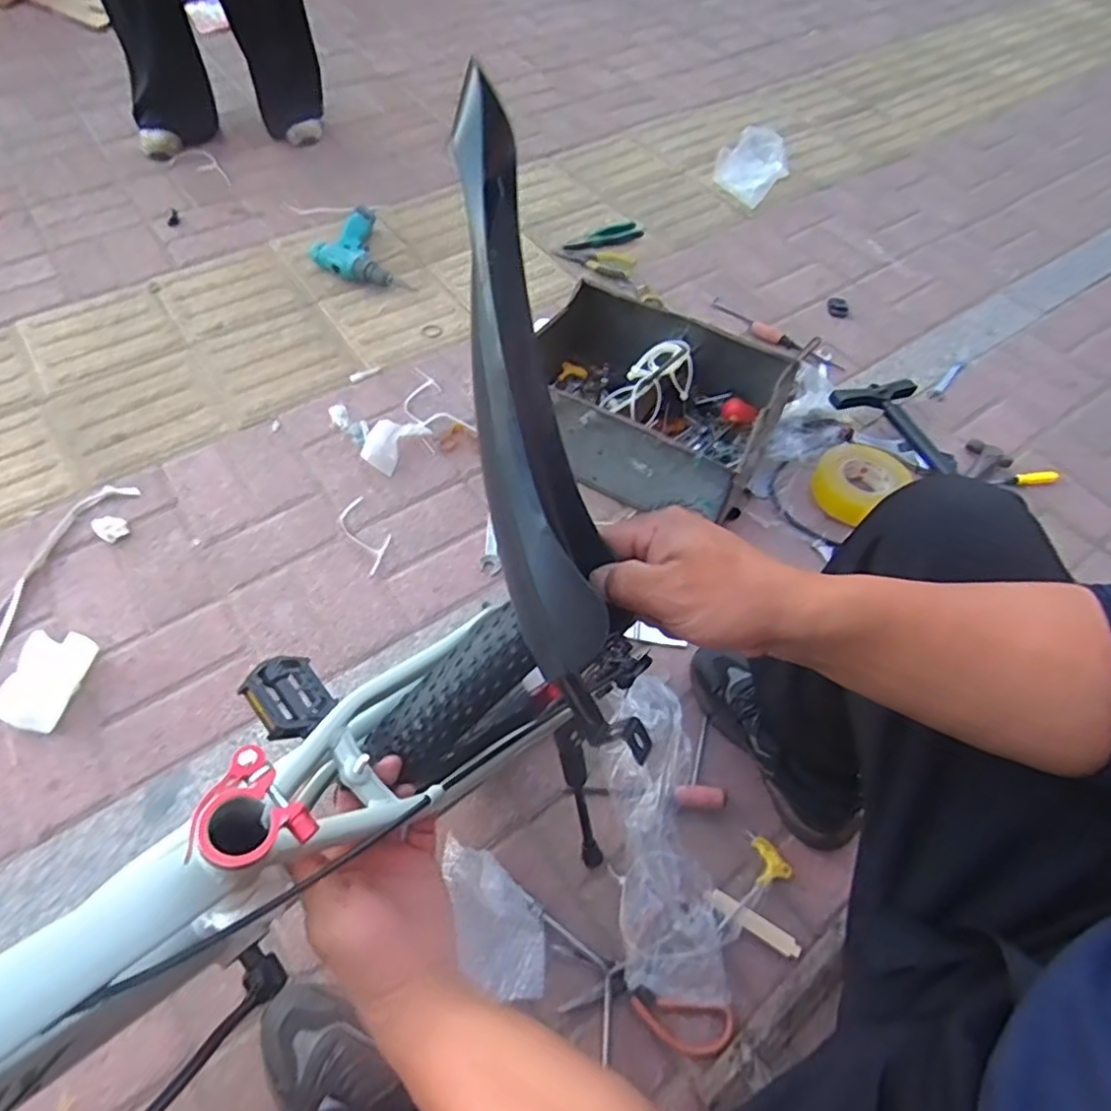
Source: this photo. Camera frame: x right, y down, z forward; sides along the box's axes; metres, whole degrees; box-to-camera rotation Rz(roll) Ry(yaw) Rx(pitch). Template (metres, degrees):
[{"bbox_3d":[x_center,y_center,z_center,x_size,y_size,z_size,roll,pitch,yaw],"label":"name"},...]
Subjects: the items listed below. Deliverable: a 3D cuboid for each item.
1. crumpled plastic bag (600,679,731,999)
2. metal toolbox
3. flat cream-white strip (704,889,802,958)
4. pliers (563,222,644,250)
[{"bbox_3d":[0.120,0.320,0.758,0.105,0.066,0.342,-1,60,-5],"label":"crumpled plastic bag"},{"bbox_3d":[0.135,-0.255,1.059,0.431,0.157,0.280,27,61,11],"label":"metal toolbox"},{"bbox_3d":[0.231,0.429,0.750,0.113,0.008,0.023,30,62,13],"label":"flat cream-white strip"},{"bbox_3d":[0.105,-0.704,1.418,0.179,0.021,0.063,-22,64,-16],"label":"pliers"}]

